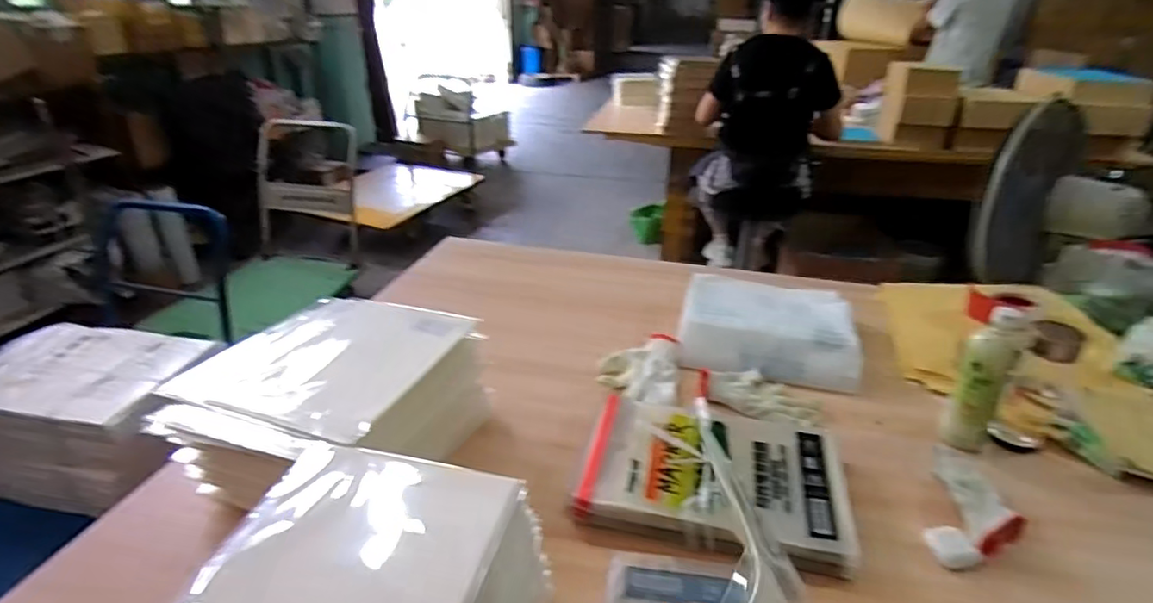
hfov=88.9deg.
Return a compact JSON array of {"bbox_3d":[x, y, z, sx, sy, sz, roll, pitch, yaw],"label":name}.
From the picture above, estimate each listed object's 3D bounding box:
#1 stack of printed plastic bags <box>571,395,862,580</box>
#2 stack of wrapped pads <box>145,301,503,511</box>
[{"bbox_3d":[0.177,0.222,0.767,0.321,0.028,0.234,7,29,12],"label":"stack of printed plastic bags"},{"bbox_3d":[-0.322,0.138,0.793,0.307,0.144,0.316,9,29,15],"label":"stack of wrapped pads"}]

